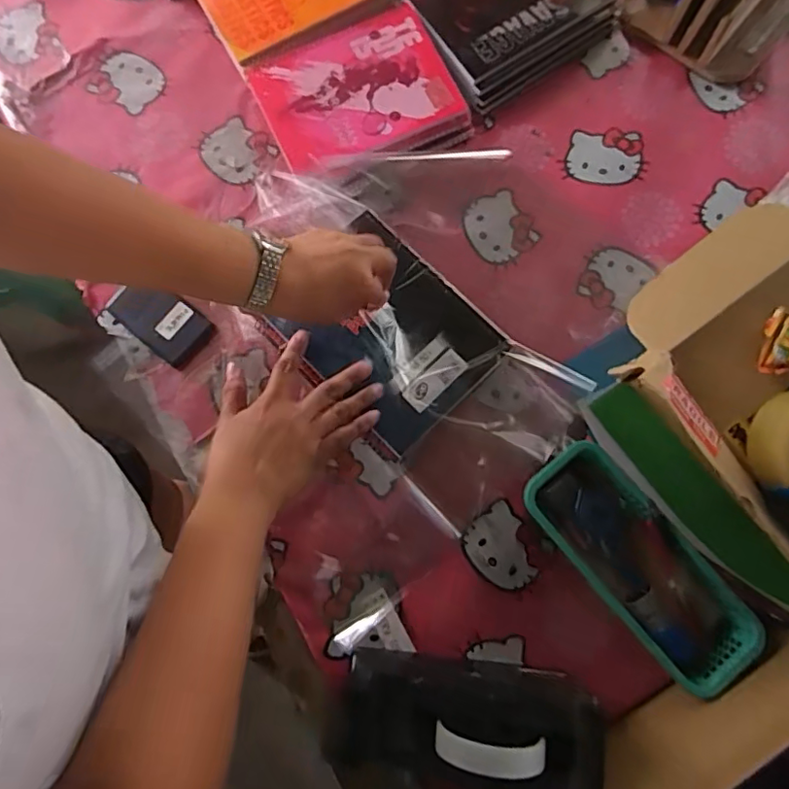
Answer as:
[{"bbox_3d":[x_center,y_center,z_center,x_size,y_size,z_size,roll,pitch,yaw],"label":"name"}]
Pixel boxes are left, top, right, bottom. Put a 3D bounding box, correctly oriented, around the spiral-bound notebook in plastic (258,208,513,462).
[{"bbox_3d":[-0.005,-0.056,0.523,0.180,0.011,0.145,44,82,9],"label":"spiral-bound notebook in plastic"}]

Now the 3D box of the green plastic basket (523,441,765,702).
[{"bbox_3d":[0.217,0.155,0.514,0.092,0.053,0.232,-40,81,-7],"label":"green plastic basket"}]

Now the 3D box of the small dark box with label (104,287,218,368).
[{"bbox_3d":[-0.247,-0.077,0.587,0.105,0.012,0.058,36,81,7],"label":"small dark box with label"}]

